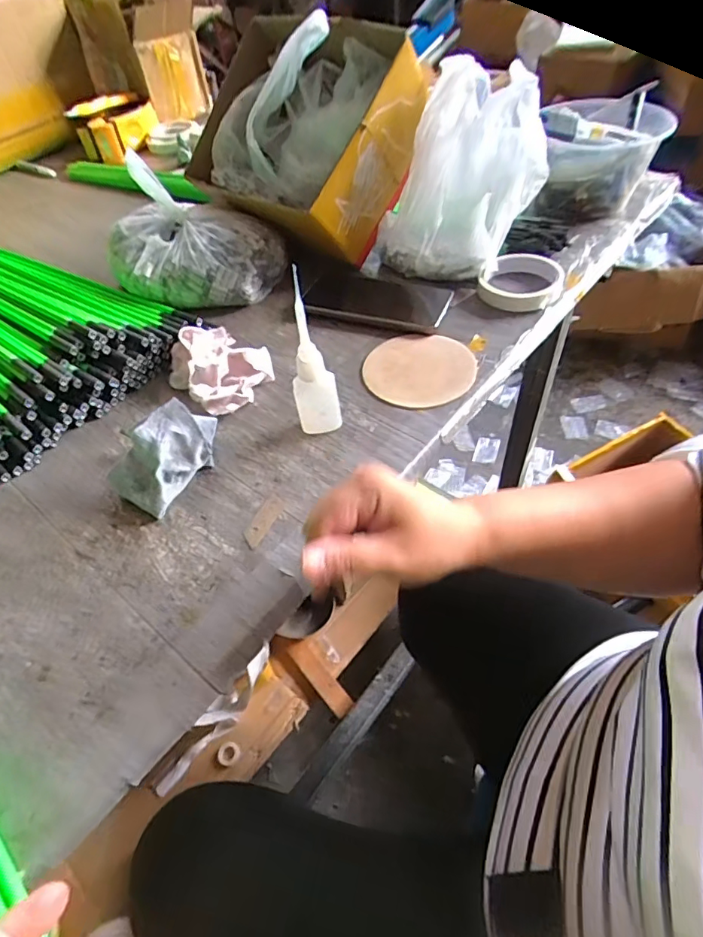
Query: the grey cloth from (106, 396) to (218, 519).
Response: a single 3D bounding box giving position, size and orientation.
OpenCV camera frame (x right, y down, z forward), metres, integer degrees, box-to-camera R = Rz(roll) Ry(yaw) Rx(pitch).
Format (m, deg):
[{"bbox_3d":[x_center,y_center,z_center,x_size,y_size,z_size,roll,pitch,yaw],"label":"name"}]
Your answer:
[{"bbox_3d":[-0.151,-0.014,0.414,0.050,0.056,0.095,27,58,24],"label":"grey cloth"}]

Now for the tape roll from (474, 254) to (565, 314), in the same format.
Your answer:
[{"bbox_3d":[0.184,-0.207,0.547,0.089,0.022,0.088,-2,51,3],"label":"tape roll"}]

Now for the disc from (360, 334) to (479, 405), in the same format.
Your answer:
[{"bbox_3d":[0.066,-0.097,0.491,0.104,0.009,0.104,-2,51,3],"label":"disc"}]

